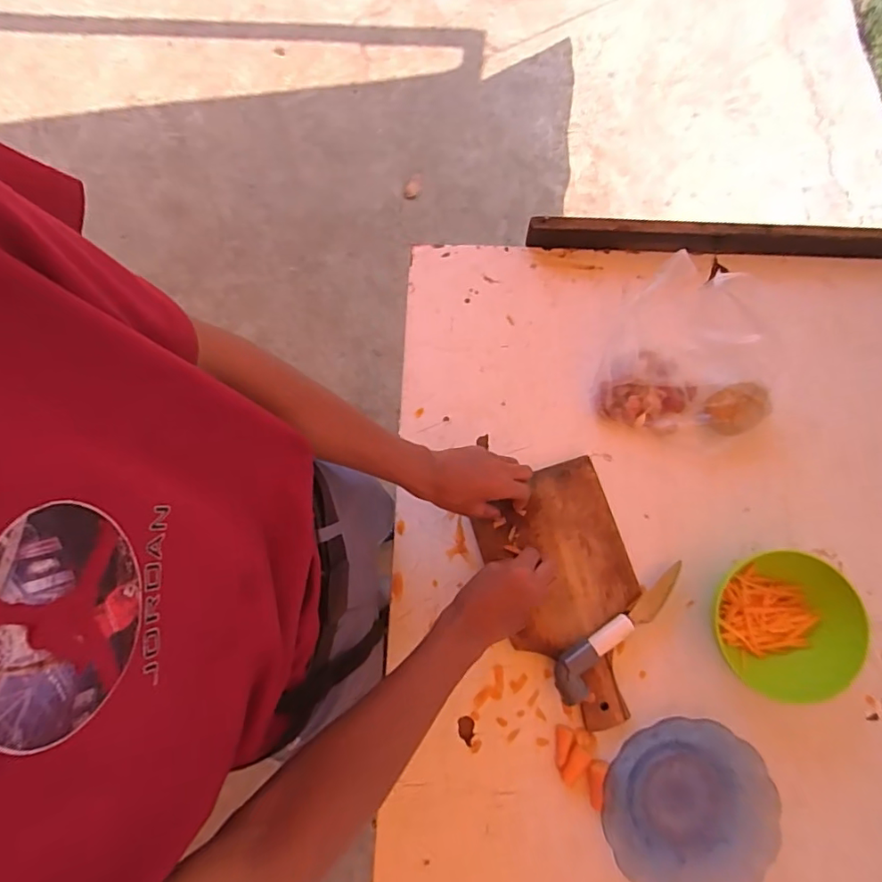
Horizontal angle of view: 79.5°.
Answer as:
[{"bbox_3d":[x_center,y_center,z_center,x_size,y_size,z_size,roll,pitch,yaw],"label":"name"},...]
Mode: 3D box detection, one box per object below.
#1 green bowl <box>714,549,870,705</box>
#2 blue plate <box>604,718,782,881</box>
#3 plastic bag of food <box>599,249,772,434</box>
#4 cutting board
[{"bbox_3d":[0.374,0.198,0.584,0.138,0.073,0.132,0,81,2],"label":"green bowl"},{"bbox_3d":[0.268,0.401,0.577,0.168,0.039,0.177,0,81,2],"label":"blue plate"},{"bbox_3d":[0.295,-0.086,0.612,0.195,0.123,0.159,22,82,4],"label":"plastic bag of food"},{"bbox_3d":[0.152,0.180,0.620,0.158,0.021,0.288,-19,77,-3],"label":"cutting board"}]

